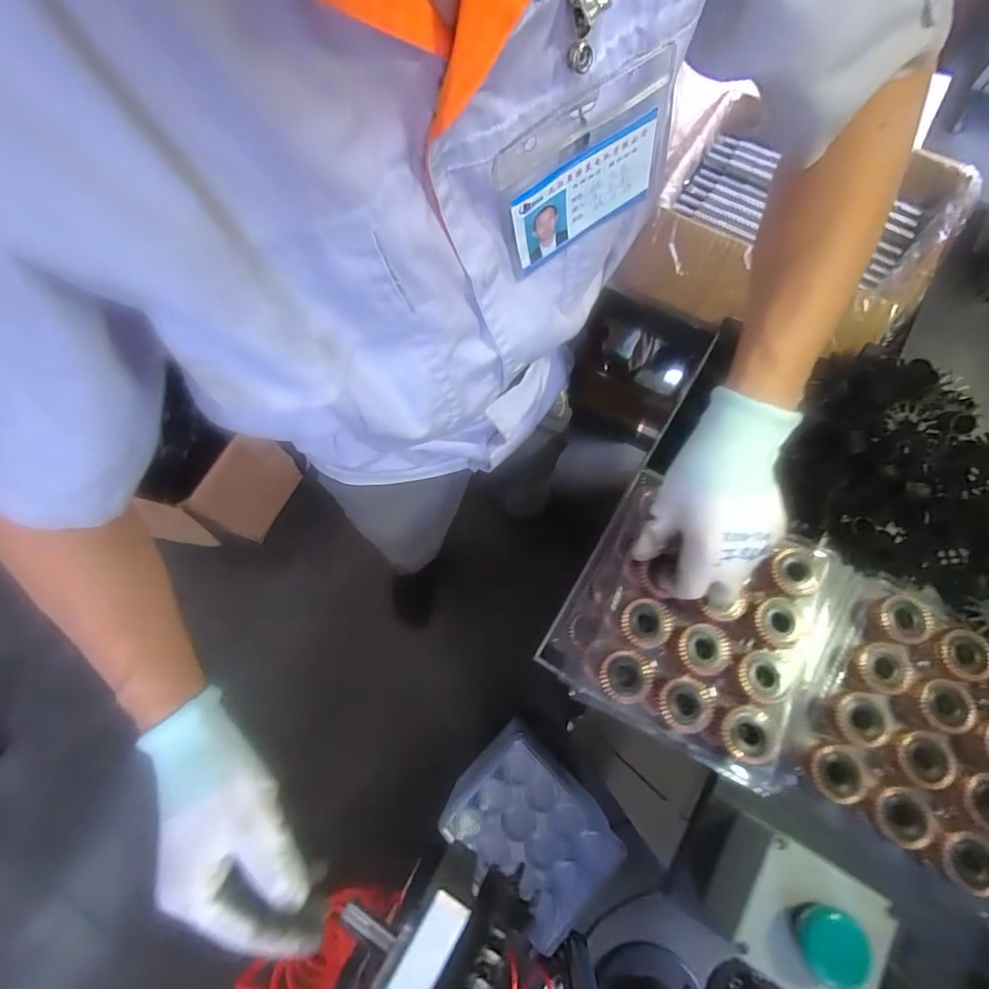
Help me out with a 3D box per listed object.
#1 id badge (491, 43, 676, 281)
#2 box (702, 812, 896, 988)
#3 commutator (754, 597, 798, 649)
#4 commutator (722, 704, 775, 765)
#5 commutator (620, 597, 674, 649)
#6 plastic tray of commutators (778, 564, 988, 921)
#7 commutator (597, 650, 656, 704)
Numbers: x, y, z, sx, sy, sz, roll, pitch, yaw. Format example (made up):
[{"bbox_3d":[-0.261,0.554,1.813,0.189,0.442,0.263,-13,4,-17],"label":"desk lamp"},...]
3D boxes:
[{"bbox_3d":[0.046,-0.166,0.261,0.096,0.078,0.005,-32,68,0],"label":"id badge"},{"bbox_3d":[0.199,0.272,0.321,0.080,0.066,0.077,28,75,11],"label":"box"},{"bbox_3d":[0.218,0.098,0.381,0.033,0.015,0.034,16,73,8],"label":"commutator"},{"bbox_3d":[0.184,0.172,0.355,0.038,0.014,0.037,-1,71,2],"label":"commutator"},{"bbox_3d":[0.120,0.101,0.391,0.041,0.015,0.037,-4,71,1],"label":"commutator"},{"bbox_3d":[0.325,0.173,0.375,0.158,0.033,0.182,28,75,11],"label":"plastic tray of commutators"},{"bbox_3d":[0.101,0.140,0.378,0.041,0.015,0.036,17,73,8],"label":"commutator"}]

